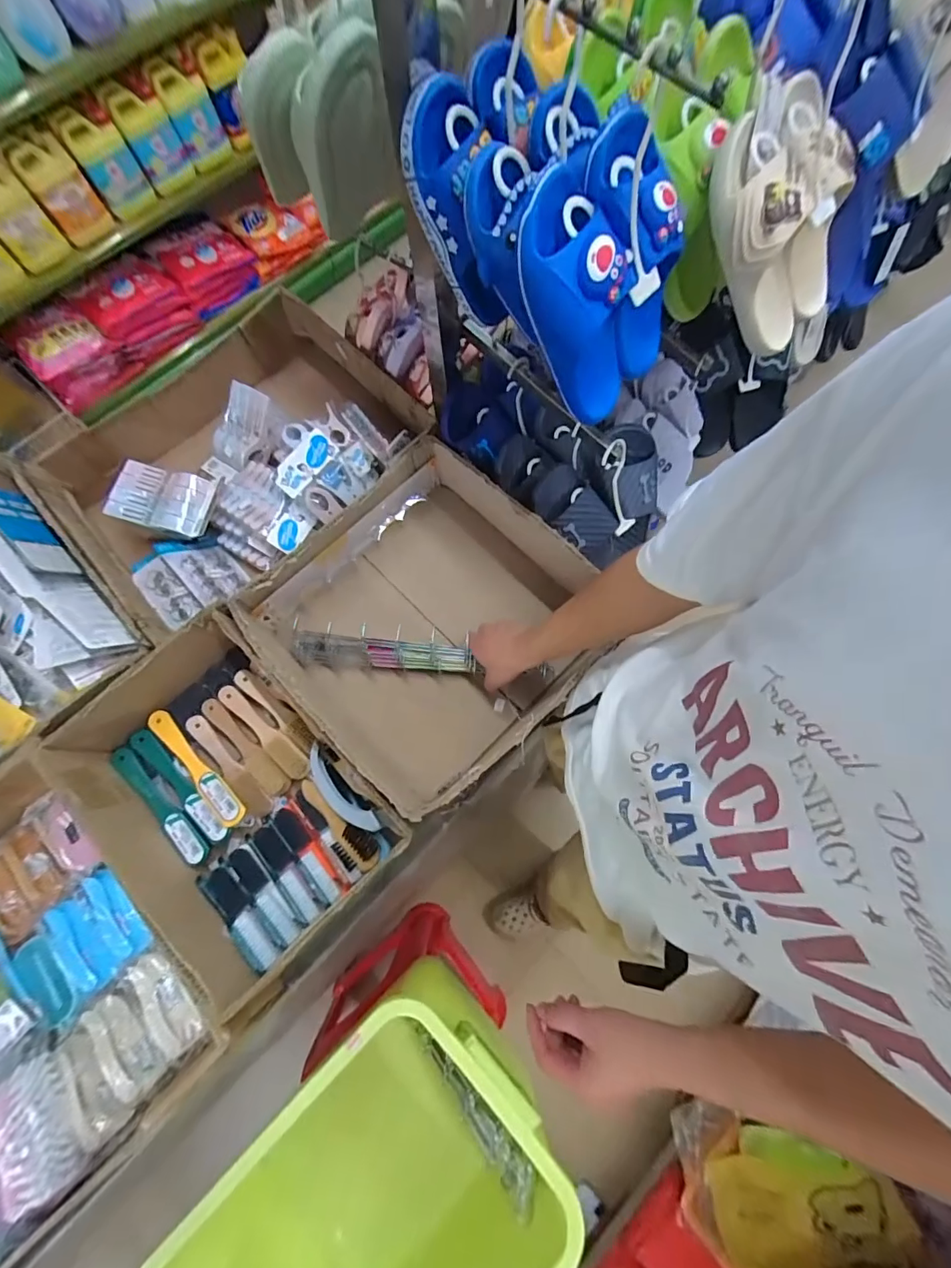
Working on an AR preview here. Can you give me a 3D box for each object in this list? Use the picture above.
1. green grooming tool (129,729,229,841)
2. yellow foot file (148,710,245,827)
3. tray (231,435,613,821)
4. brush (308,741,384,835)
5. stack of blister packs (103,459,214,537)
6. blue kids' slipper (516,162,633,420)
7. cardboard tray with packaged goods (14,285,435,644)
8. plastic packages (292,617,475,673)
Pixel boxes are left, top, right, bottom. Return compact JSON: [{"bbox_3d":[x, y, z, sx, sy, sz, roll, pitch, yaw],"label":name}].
[{"bbox_3d":[-0.462,0.233,0.717,0.217,0.019,0.033,43,79,13],"label":"green grooming tool"},{"bbox_3d":[-0.439,0.210,0.721,0.040,0.011,0.224,-43,77,-11],"label":"yellow foot file"},{"bbox_3d":[-0.075,-0.022,0.749,0.472,0.178,0.433,42,79,13],"label":"tray"},{"bbox_3d":[-0.204,0.237,0.690,0.047,0.034,0.158,-44,77,-11],"label":"brush"},{"bbox_3d":[-0.564,-0.244,0.825,0.169,0.030,0.107,12,74,5],"label":"stack of blister packs"},{"bbox_3d":[0.105,-0.304,0.438,0.077,0.206,0.063,-41,48,-10],"label":"blue kids' slipper"},{"bbox_3d":[-0.417,-0.302,0.865,0.573,0.177,0.496,-43,77,-10],"label":"cardboard tray with packaged goods"},{"bbox_3d":[-0.158,0.028,0.775,0.309,0.046,0.069,4,73,9],"label":"plastic packages"}]

